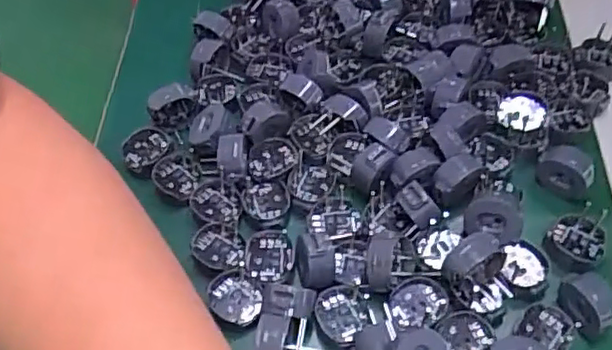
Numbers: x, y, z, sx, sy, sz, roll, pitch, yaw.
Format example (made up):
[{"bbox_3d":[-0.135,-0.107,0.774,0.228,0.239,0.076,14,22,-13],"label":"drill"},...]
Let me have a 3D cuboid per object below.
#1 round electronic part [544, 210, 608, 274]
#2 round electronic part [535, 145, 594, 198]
[{"bbox_3d":[0.138,0.034,0.332,0.028,0.013,0.029,-1,53,1],"label":"round electronic part"},{"bbox_3d":[0.139,-0.002,0.354,0.017,0.022,0.027,-35,60,-22],"label":"round electronic part"}]

